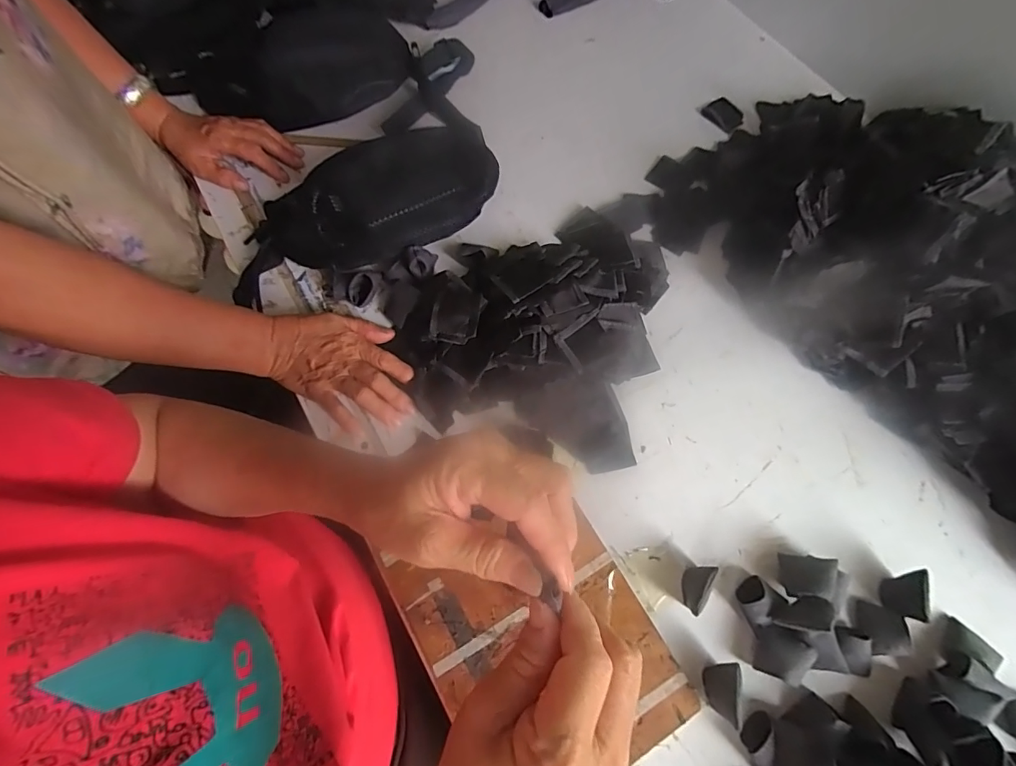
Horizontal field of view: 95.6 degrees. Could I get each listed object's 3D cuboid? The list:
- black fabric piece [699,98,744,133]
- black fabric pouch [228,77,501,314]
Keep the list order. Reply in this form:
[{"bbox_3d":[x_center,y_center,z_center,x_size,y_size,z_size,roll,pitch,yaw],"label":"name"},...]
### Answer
[{"bbox_3d":[0.307,-0.383,0.658,0.048,0.007,0.063,-33,72,-14],"label":"black fabric piece"},{"bbox_3d":[-0.167,-0.204,0.534,0.312,0.069,0.141,-25,70,2],"label":"black fabric pouch"}]

